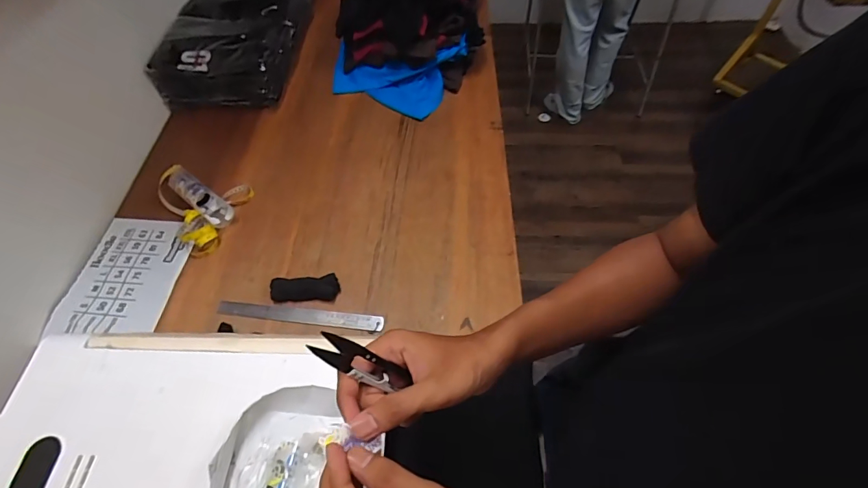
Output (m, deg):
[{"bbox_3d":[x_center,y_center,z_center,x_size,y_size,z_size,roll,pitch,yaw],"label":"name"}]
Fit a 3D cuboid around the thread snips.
[{"bbox_3d":[-0.052,0.093,0.318,0.018,0.099,0.017,-15,51,31],"label":"thread snips"}]

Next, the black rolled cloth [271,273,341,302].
[{"bbox_3d":[-0.252,0.087,0.815,0.128,0.023,0.047,-3,57,-1],"label":"black rolled cloth"}]

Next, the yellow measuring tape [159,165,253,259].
[{"bbox_3d":[-0.503,-0.100,0.927,0.177,0.040,0.256,-31,62,-18],"label":"yellow measuring tape"}]

